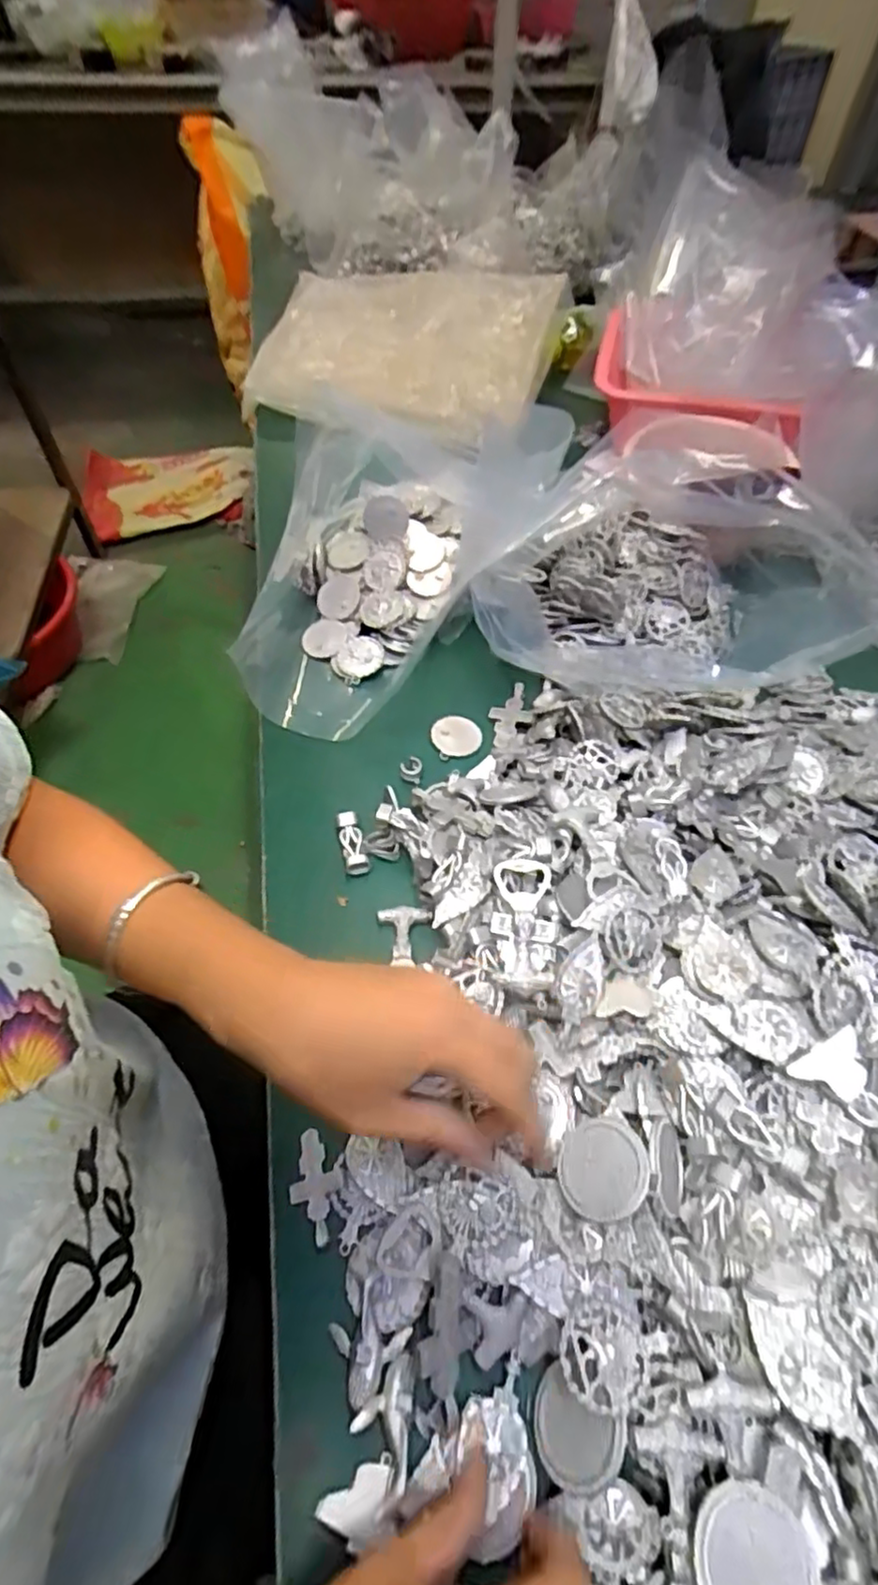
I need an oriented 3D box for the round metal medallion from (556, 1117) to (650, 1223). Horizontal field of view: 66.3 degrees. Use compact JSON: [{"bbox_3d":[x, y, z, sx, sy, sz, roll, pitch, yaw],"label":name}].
[{"bbox_3d":[0.071,0.164,0.294,0.040,0.004,0.039,-22,43,22],"label":"round metal medallion"}]

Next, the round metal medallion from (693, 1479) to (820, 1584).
[{"bbox_3d":[0.105,0.257,0.222,0.038,0.004,0.039,-1,50,1],"label":"round metal medallion"}]

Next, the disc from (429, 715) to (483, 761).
[{"bbox_3d":[0.013,-0.042,0.499,0.037,0.006,0.037,1,54,-1],"label":"disc"}]

